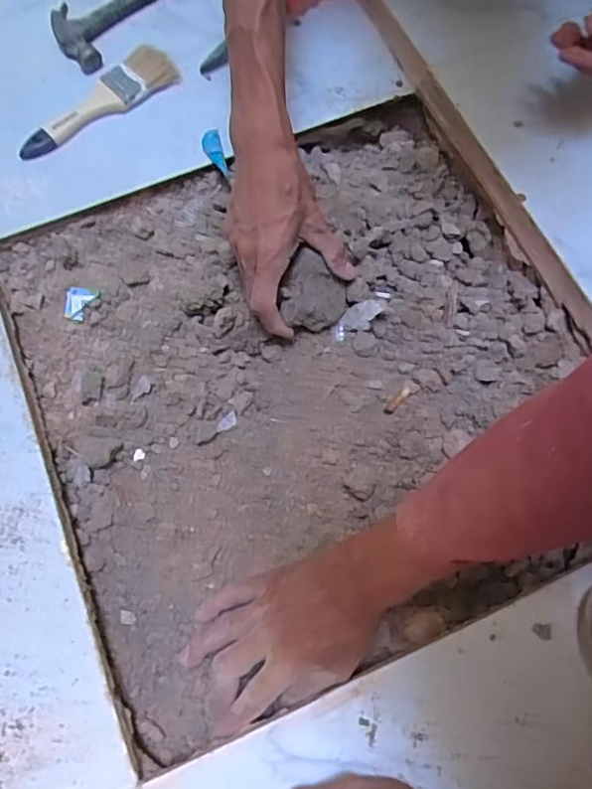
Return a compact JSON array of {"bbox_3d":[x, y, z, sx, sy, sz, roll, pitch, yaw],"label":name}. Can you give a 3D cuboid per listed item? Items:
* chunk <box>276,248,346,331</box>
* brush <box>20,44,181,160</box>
[{"bbox_3d":[0.013,-0.094,0.565,0.071,0.031,0.058,36,79,-28],"label":"chunk"},{"bbox_3d":[-0.218,-0.319,0.629,0.189,0.023,0.046,-36,74,-12],"label":"brush"}]

